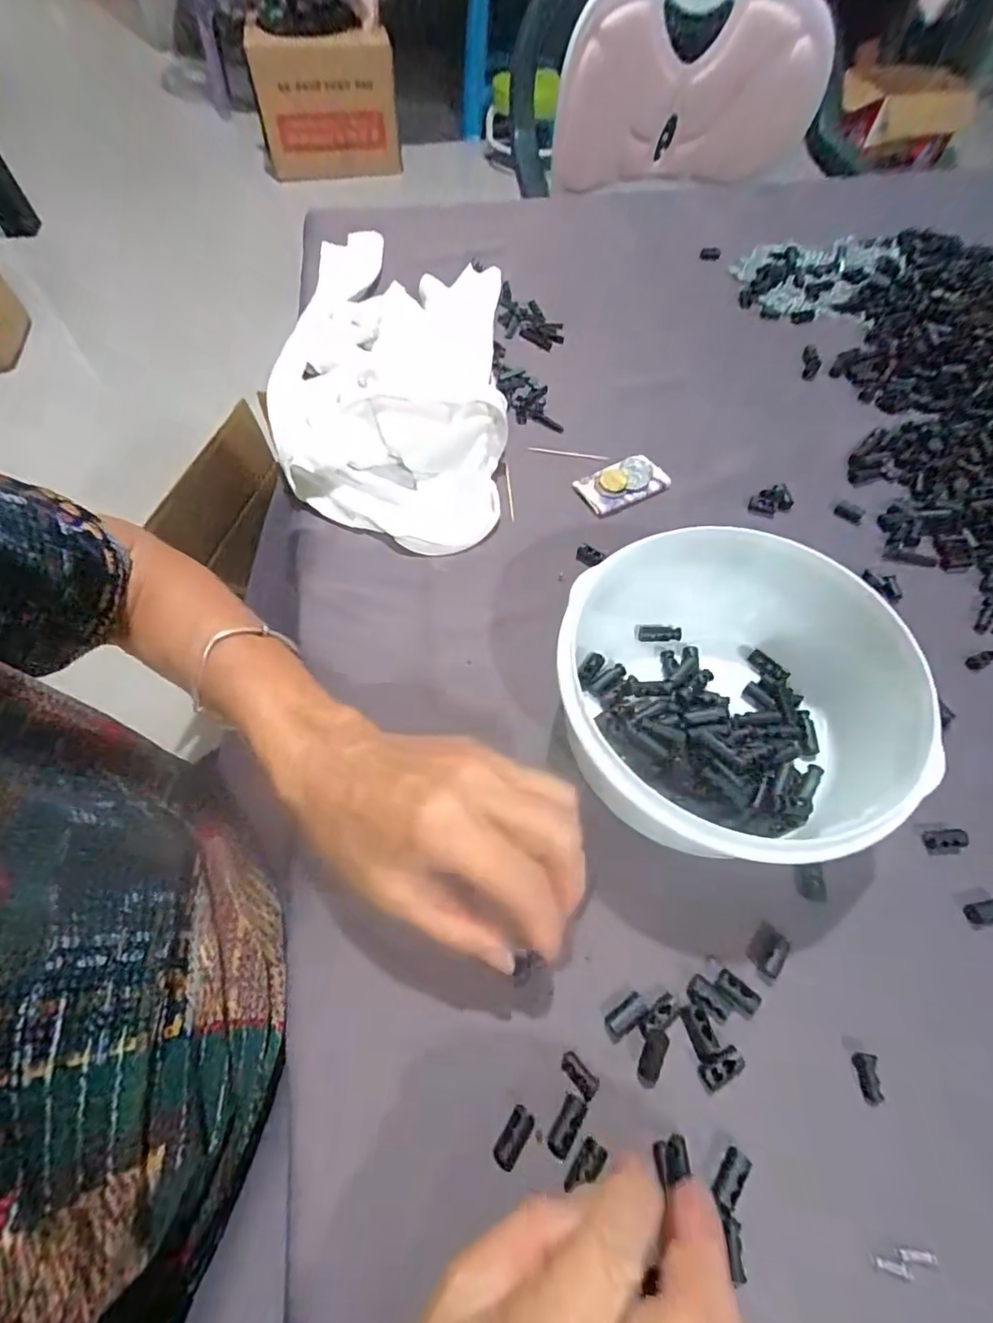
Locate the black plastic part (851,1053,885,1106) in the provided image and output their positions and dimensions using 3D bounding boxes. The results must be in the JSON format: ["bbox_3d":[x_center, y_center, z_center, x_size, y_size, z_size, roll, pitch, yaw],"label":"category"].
[{"bbox_3d":[0.157,0.176,0.228,0.008,0.004,0.017,5,62,4],"label":"black plastic part"}]

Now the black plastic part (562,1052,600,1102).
[{"bbox_3d":[0.035,0.176,0.230,0.017,0.005,0.009,40,69,20],"label":"black plastic part"}]

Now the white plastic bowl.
[{"bbox_3d":[0.118,0.019,0.272,0.173,0.074,0.154,6,62,4],"label":"white plastic bowl"}]

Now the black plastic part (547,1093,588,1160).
[{"bbox_3d":[0.029,0.189,0.219,0.010,0.009,0.022,31,67,16],"label":"black plastic part"}]

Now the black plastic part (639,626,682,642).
[{"bbox_3d":[0.100,-0.017,0.330,0.026,0.005,0.008,1,62,2],"label":"black plastic part"}]

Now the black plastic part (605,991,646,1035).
[{"bbox_3d":[0.057,0.156,0.238,0.019,0.007,0.010,-31,66,-14],"label":"black plastic part"}]

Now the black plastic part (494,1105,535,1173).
[{"bbox_3d":[0.007,0.192,0.217,0.011,0.010,0.022,28,66,15],"label":"black plastic part"}]

